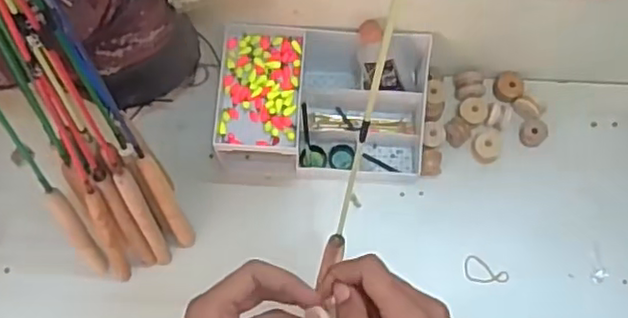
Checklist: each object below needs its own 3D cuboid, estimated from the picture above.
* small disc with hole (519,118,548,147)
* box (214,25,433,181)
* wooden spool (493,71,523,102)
[{"bbox_3d":[0.261,-0.032,0.769,0.032,0.015,0.034,1,72,-2],"label":"small disc with hole"},{"bbox_3d":[0.020,-0.063,0.743,0.249,0.105,0.144,2,71,-1],"label":"box"},{"bbox_3d":[0.239,-0.089,0.797,0.035,0.017,0.037,1,72,-2],"label":"wooden spool"}]

